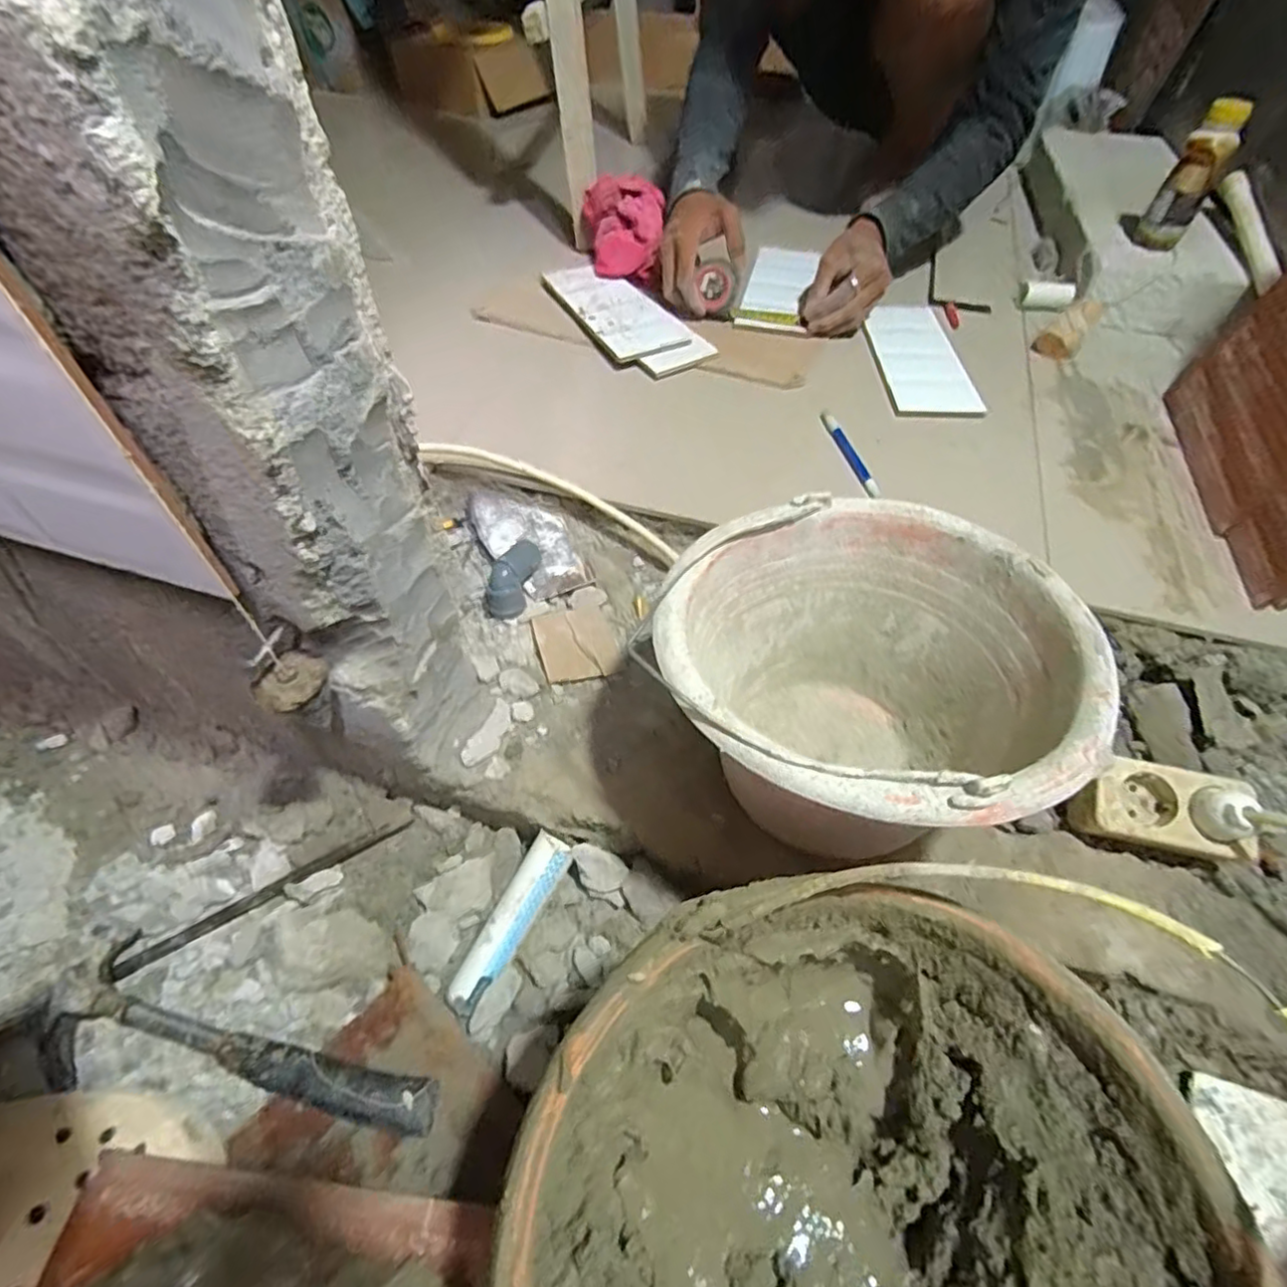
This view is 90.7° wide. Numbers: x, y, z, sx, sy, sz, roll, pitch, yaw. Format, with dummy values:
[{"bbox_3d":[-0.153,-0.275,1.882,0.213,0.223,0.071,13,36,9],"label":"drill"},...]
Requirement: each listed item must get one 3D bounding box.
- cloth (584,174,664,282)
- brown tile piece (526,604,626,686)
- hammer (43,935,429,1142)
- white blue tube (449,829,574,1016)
[{"bbox_3d":[-0.026,-0.573,0.875,0.117,0.088,0.120,0,52,-1],"label":"cloth"},{"bbox_3d":[-0.059,-0.001,0.558,0.066,0.011,0.078,-15,54,-12],"label":"brown tile piece"},{"bbox_3d":[-0.262,0.282,0.412,0.250,0.040,0.083,17,54,12],"label":"hammer"},{"bbox_3d":[-0.097,0.206,0.473,0.031,0.027,0.132,29,81,20],"label":"white blue tube"}]

